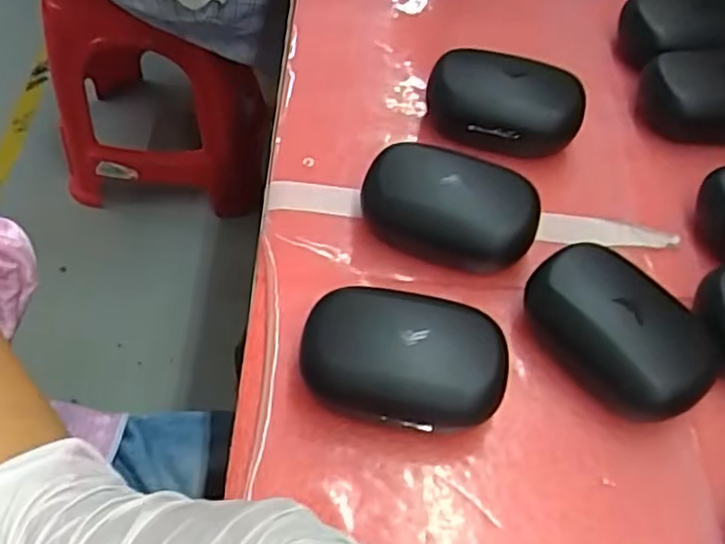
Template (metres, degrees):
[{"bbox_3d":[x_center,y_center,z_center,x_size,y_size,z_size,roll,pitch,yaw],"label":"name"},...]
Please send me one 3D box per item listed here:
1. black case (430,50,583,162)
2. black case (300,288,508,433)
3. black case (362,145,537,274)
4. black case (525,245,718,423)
[{"bbox_3d":[0.080,-0.093,0.402,0.085,0.038,0.055,12,55,5],"label":"black case"},{"bbox_3d":[0.017,0.039,0.305,0.084,0.038,0.056,13,55,5],"label":"black case"},{"bbox_3d":[0.043,-0.031,0.353,0.084,0.041,0.049,21,56,11],"label":"black case"},{"bbox_3d":[0.116,0.025,0.320,0.084,0.038,0.057,40,62,22],"label":"black case"}]

